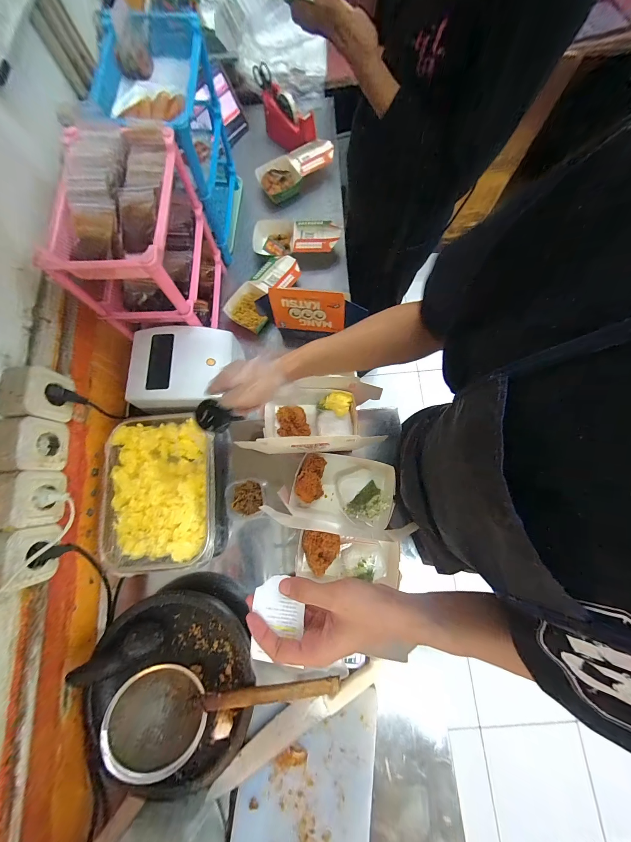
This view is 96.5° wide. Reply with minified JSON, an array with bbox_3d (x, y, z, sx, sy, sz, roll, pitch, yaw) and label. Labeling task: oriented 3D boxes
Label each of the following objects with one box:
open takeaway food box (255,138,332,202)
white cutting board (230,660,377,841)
[{"bbox_3d":[-0.059,-0.782,0.874,0.236,0.071,0.129,-28,78,-5],"label":"open takeaway food box"},{"bbox_3d":[-0.017,0.635,0.483,0.226,0.016,0.372,6,77,3],"label":"white cutting board"}]

